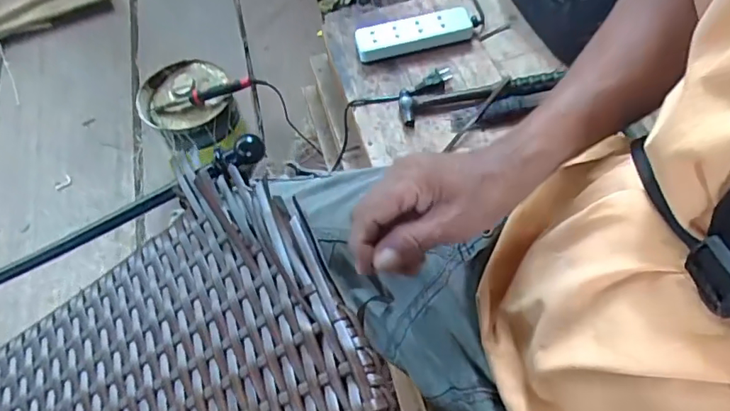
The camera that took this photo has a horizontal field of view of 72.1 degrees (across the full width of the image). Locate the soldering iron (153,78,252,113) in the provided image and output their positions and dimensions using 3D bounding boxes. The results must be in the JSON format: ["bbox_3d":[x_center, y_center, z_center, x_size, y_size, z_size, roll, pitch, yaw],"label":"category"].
[{"bbox_3d":[-0.287,-0.194,0.879,0.211,0.027,0.028,-10,59,23],"label":"soldering iron"}]

